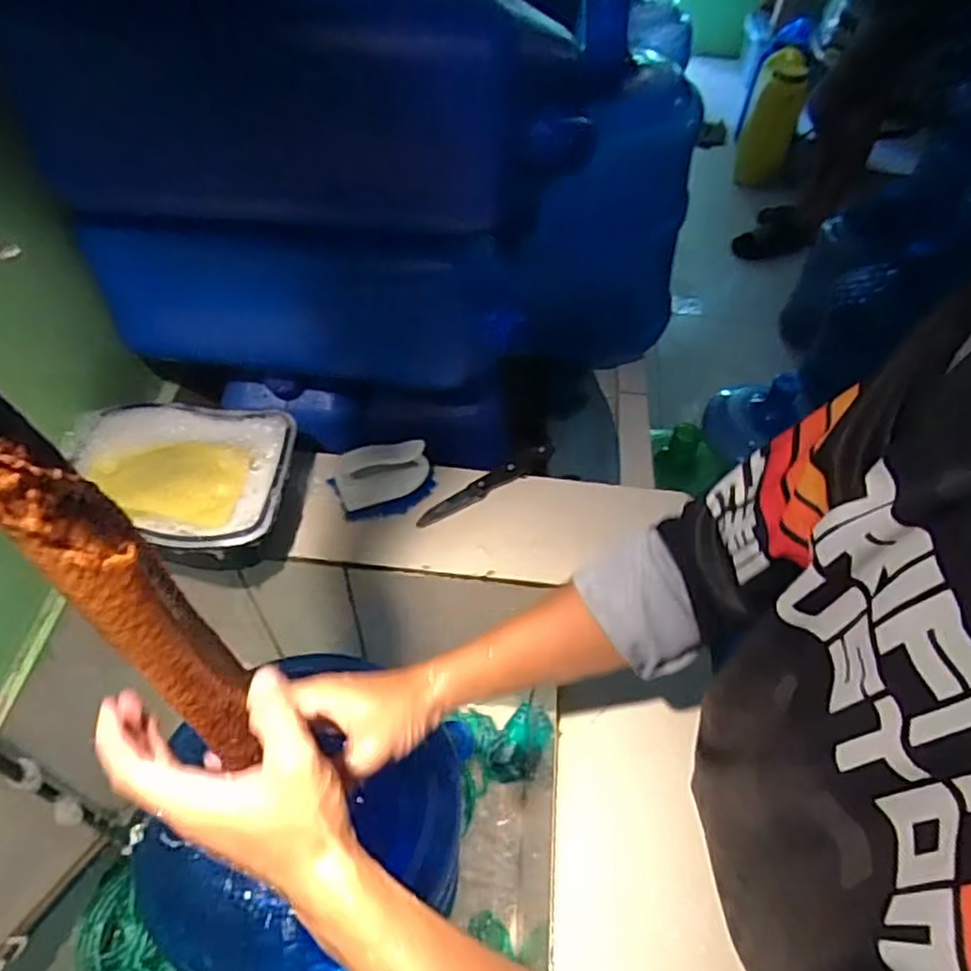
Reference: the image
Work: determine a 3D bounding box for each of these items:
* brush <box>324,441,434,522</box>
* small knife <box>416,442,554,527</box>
[{"bbox_3d":[-0.106,-0.010,0.694,0.105,0.064,0.061,-8,53,-9],"label":"brush"},{"bbox_3d":[0.004,-0.002,0.732,0.174,0.009,0.022,-28,58,-22],"label":"small knife"}]

